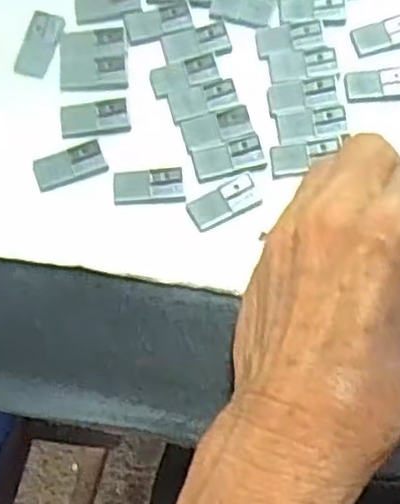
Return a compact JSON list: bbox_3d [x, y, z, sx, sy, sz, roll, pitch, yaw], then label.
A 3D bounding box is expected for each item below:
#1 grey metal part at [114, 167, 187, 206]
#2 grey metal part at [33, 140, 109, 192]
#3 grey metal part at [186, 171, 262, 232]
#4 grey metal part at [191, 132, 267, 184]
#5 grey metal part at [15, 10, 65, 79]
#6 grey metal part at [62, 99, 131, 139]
[{"bbox_3d":[-0.019,-0.026,0.271,0.027,0.004,0.015,-6,74,-2],"label":"grey metal part"},{"bbox_3d":[-0.050,-0.033,0.273,0.027,0.004,0.014,-24,75,-7],"label":"grey metal part"},{"bbox_3d":[0.010,-0.019,0.269,0.028,0.004,0.013,-28,75,-8],"label":"grey metal part"},{"bbox_3d":[0.011,-0.037,0.274,0.027,0.004,0.015,-16,74,-4],"label":"grey metal part"},{"bbox_3d":[-0.066,-0.086,0.290,0.014,0.004,0.029,16,74,5],"label":"grey metal part"},{"bbox_3d":[-0.042,-0.053,0.280,0.027,0.004,0.014,-8,74,-2],"label":"grey metal part"}]

